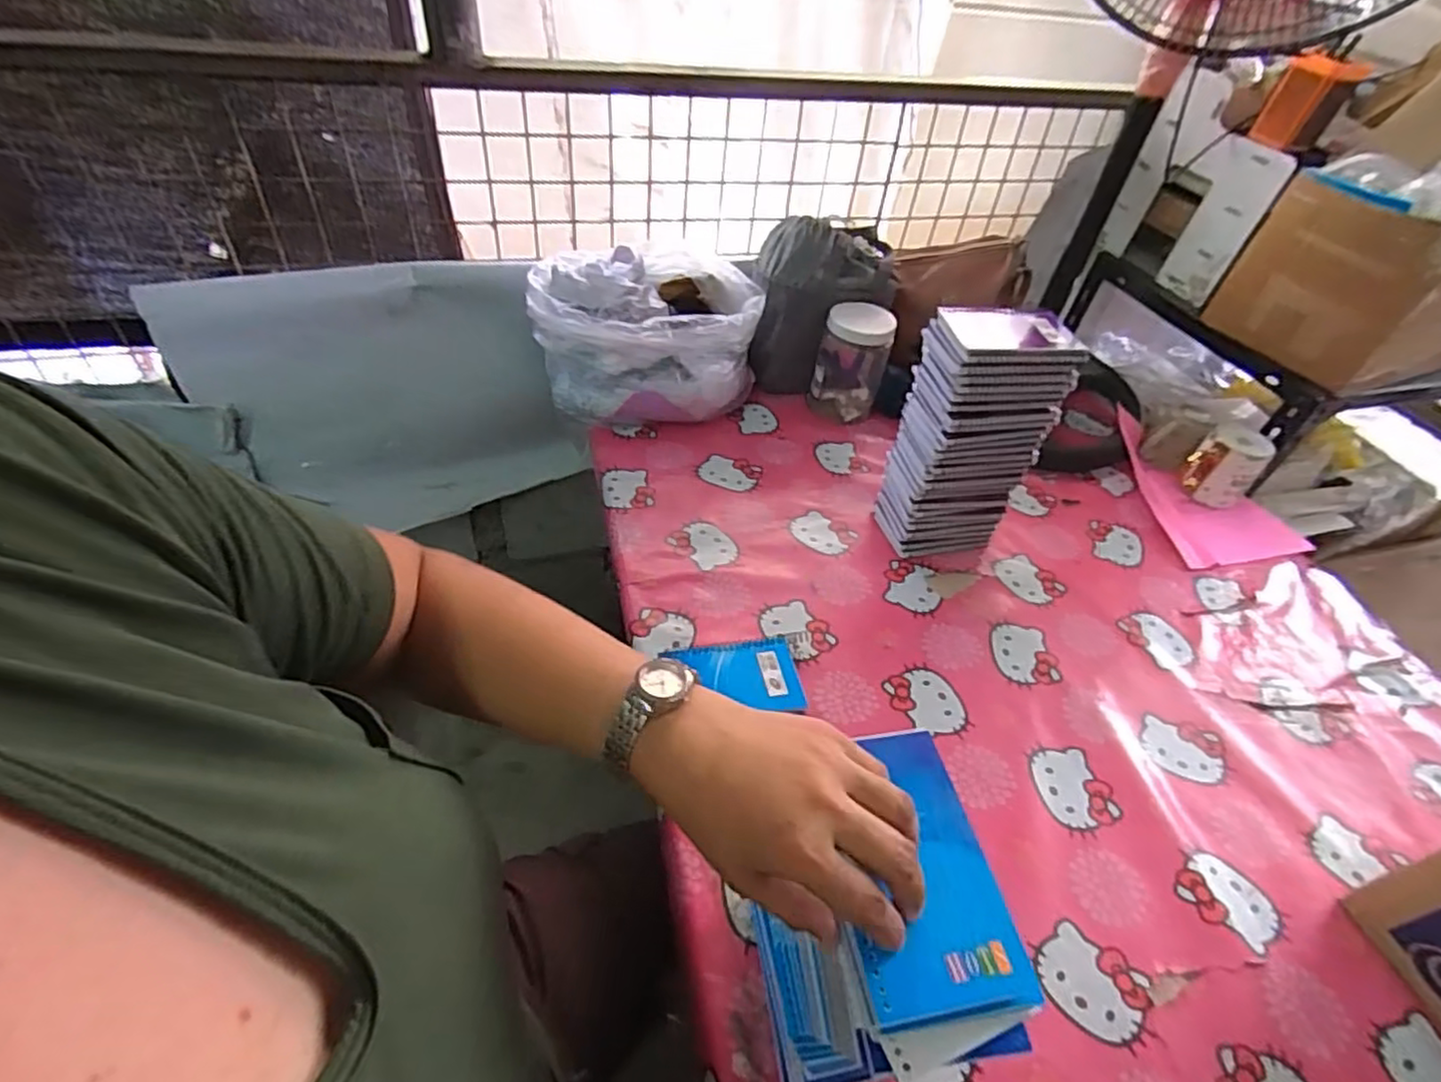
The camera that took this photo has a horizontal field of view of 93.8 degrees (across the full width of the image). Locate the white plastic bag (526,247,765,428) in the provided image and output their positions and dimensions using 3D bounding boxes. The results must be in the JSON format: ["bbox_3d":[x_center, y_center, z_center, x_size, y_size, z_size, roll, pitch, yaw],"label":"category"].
[{"bbox_3d":[-0.108,-0.291,0.986,0.307,0.197,0.180,-1,45,-9],"label":"white plastic bag"}]

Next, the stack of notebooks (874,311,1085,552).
[{"bbox_3d":[0.285,-0.113,0.794,0.139,0.287,0.092,-2,46,-10],"label":"stack of notebooks"}]

